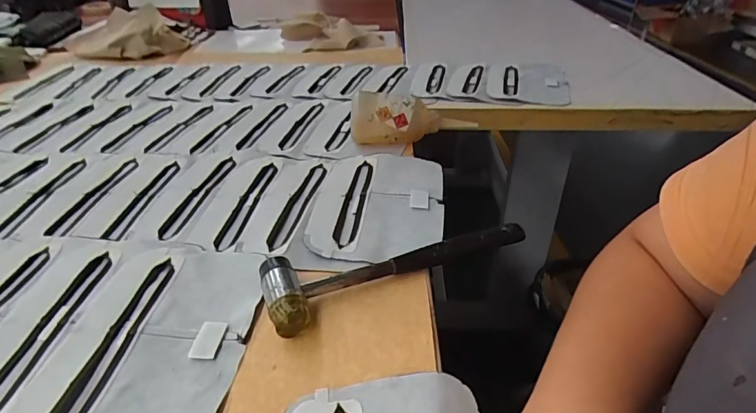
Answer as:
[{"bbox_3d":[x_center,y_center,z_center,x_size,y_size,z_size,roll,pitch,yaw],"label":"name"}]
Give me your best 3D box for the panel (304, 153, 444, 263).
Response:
[{"bbox_3d":[0.002,-0.008,0.489,0.132,0.012,0.190,3,35,3],"label":"panel"}]

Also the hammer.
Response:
[{"bbox_3d":[0.014,0.041,0.395,0.231,0.025,0.067,-16,37,-24],"label":"hammer"}]

